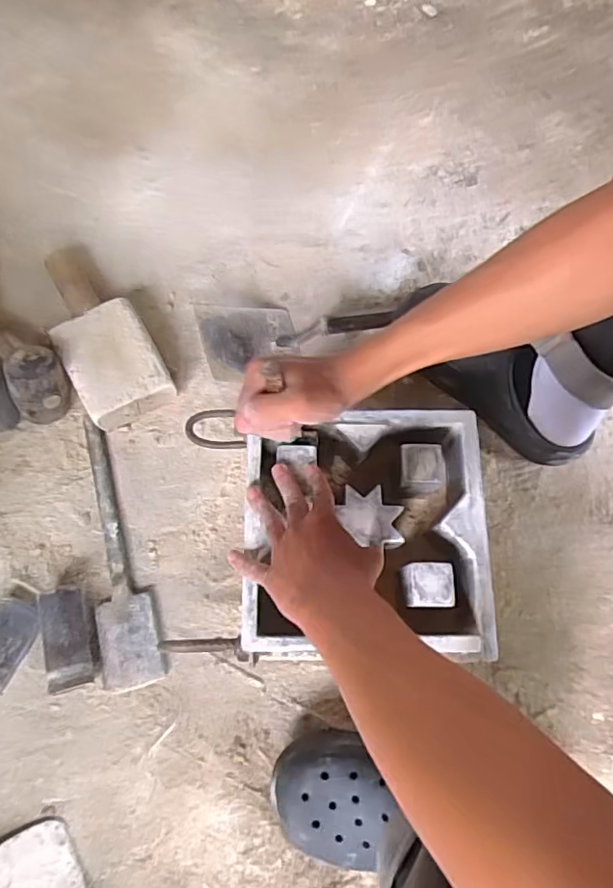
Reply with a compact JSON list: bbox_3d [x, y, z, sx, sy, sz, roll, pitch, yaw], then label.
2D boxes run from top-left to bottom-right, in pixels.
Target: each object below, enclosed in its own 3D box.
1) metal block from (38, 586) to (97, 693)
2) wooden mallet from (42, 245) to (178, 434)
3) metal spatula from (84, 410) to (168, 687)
[{"bbox_3d":[-0.254,0.208,0.588,0.042,0.043,0.103,-12,74,-3],"label":"metal block"},{"bbox_3d":[-0.263,-0.143,0.691,0.105,0.054,0.249,-29,76,-8],"label":"wooden mallet"},{"bbox_3d":[-0.220,0.113,0.632,0.066,0.013,0.313,-12,70,-4],"label":"metal spatula"}]

